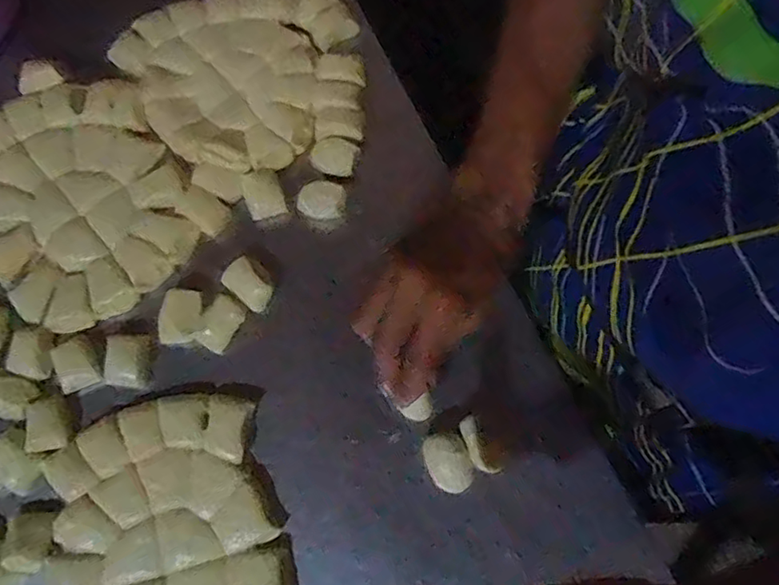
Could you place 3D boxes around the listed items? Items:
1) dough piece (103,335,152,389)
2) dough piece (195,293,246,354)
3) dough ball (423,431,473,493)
[{"bbox_3d":[-0.201,0.051,0.461,0.031,0.014,0.040,-2,74,2],"label":"dough piece"},{"bbox_3d":[-0.132,0.024,0.468,0.030,0.013,0.041,33,78,11],"label":"dough piece"},{"bbox_3d":[0.042,0.123,0.436,0.029,0.021,0.041,-22,74,-4],"label":"dough ball"}]

